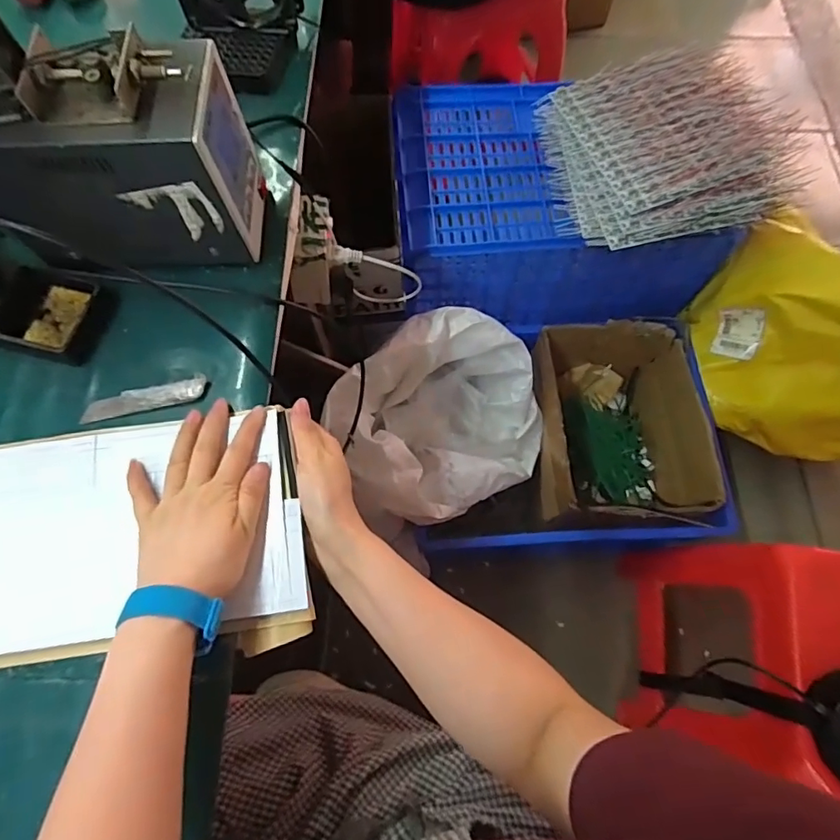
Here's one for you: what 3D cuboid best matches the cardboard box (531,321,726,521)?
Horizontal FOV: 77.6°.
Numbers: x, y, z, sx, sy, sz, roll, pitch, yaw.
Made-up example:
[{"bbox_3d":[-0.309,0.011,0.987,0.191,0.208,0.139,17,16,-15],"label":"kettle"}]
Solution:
[{"bbox_3d":[0.361,0.030,1.005,0.290,0.242,0.368,-4,69,-2],"label":"cardboard box"}]

